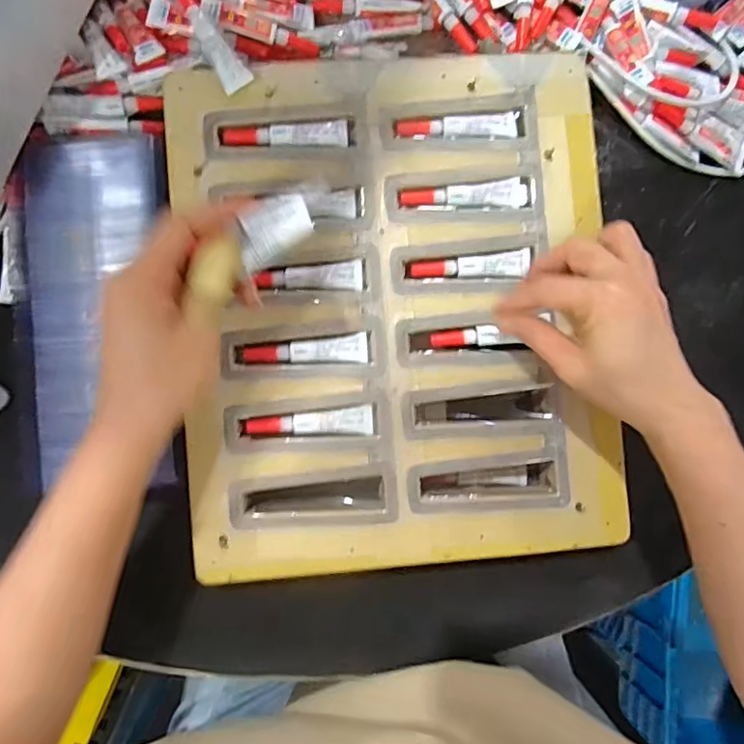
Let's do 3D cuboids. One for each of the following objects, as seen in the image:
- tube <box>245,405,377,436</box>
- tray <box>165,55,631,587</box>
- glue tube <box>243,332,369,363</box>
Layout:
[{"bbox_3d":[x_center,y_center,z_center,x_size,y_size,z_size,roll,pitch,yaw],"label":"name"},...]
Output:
[{"bbox_3d":[-0.040,0.034,0.379,0.085,0.008,0.019,-2,89,-4],"label":"tube"},{"bbox_3d":[0.017,-0.042,0.387,0.285,0.037,0.343,-5,89,-4],"label":"tray"},{"bbox_3d":[-0.044,-0.012,0.381,0.083,0.008,0.018,-7,89,-4],"label":"glue tube"}]

